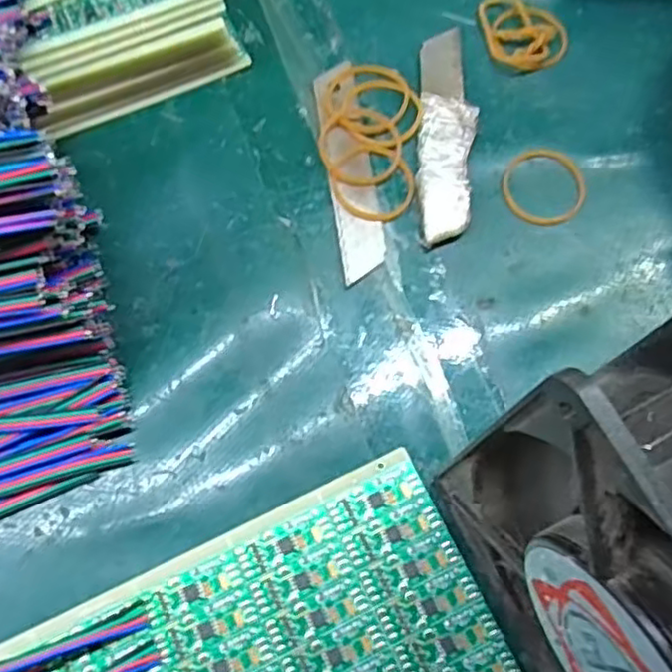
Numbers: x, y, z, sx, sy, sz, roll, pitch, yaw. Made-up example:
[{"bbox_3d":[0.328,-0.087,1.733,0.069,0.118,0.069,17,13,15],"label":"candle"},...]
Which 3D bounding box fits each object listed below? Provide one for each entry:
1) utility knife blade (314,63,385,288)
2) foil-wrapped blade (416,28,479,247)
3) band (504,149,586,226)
[{"bbox_3d":[0.005,-0.067,0.265,0.017,0.004,0.097,-7,71,-4],"label":"utility knife blade"},{"bbox_3d":[0.044,-0.083,0.269,0.021,0.008,0.099,5,71,1],"label":"foil-wrapped blade"},{"bbox_3d":[0.082,-0.059,0.264,0.032,0.004,0.035,0,71,-1],"label":"band"}]

